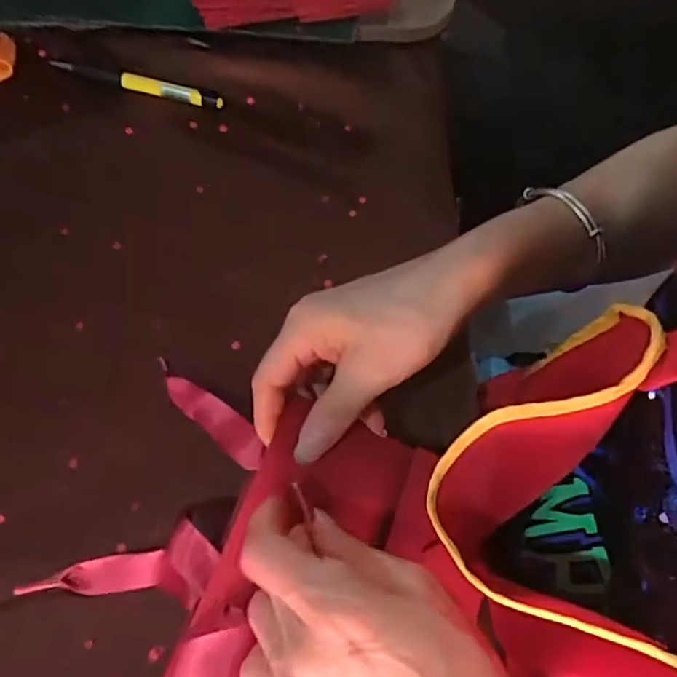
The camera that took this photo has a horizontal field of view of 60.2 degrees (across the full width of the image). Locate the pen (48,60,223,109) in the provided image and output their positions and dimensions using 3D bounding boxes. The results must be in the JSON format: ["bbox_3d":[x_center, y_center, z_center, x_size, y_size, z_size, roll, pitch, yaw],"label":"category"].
[{"bbox_3d":[-0.146,-0.183,0.418,0.128,0.007,0.013,13,69,3],"label":"pen"}]

